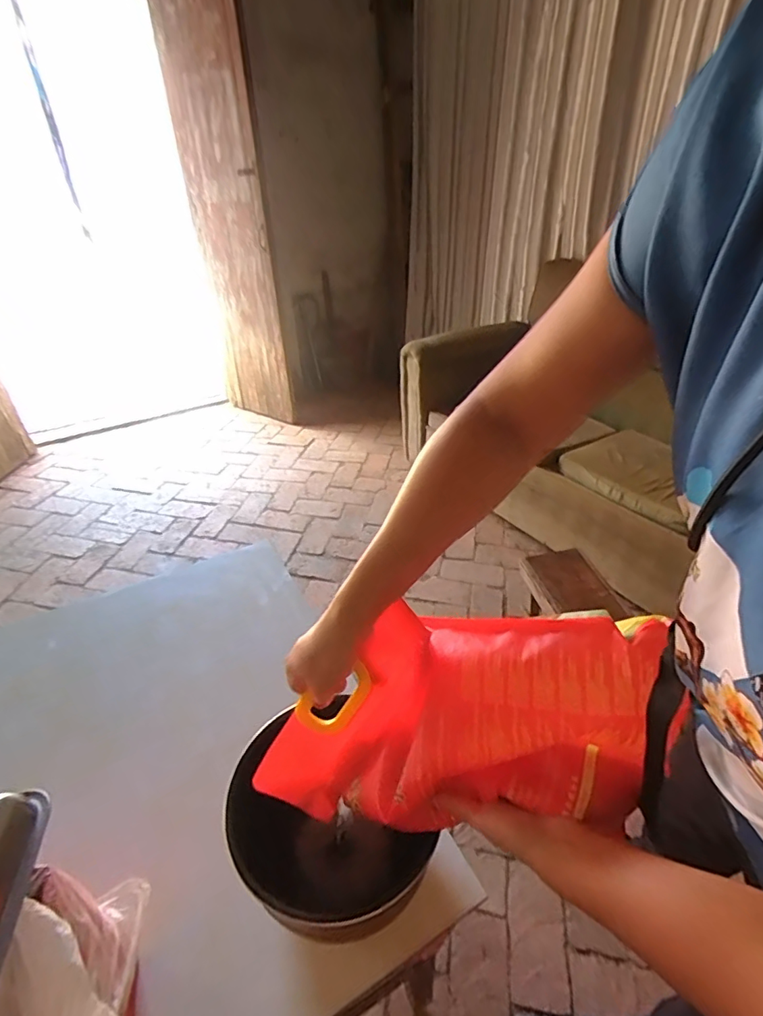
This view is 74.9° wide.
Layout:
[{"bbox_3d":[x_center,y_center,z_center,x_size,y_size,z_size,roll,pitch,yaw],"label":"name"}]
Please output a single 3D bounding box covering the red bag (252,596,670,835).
[{"bbox_3d":[0.059,0.209,0.489,0.403,0.205,0.080,-7,-9,25],"label":"red bag"}]

